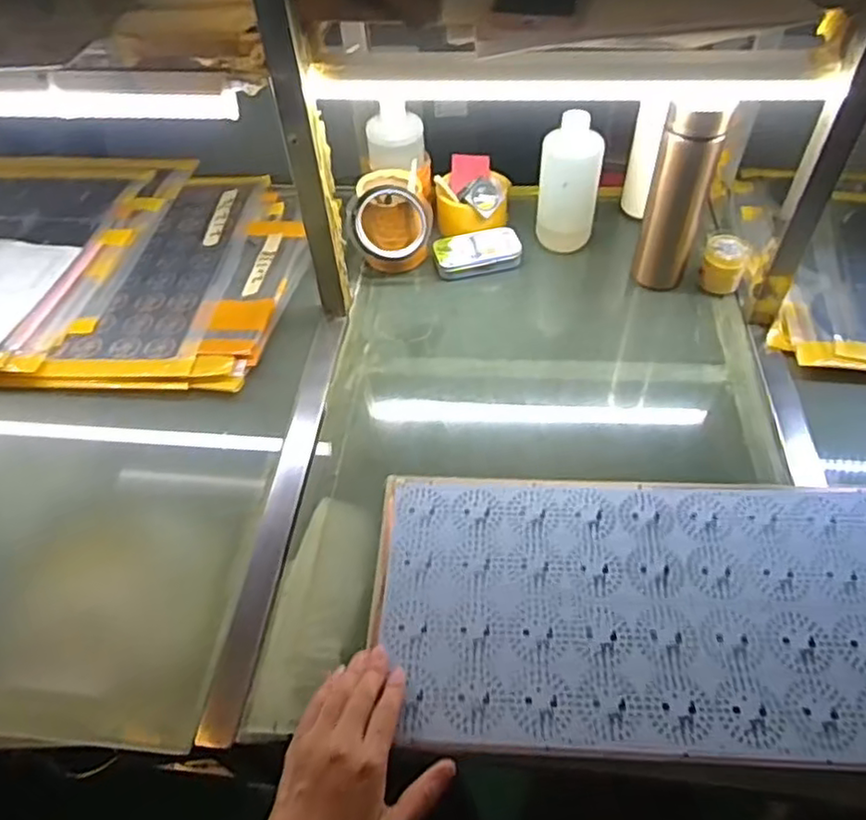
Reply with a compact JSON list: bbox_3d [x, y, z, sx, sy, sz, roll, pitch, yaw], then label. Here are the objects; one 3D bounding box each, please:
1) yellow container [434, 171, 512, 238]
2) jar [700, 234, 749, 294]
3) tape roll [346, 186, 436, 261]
[{"bbox_3d":[0.054,-0.271,0.880,0.102,0.055,0.082,-1,51,3],"label":"yellow container"},{"bbox_3d":[0.350,-0.175,0.786,0.051,0.056,0.045,17,54,17],"label":"jar"},{"bbox_3d":[-0.053,-0.233,0.806,0.104,0.099,0.035,-2,51,2],"label":"tape roll"}]

